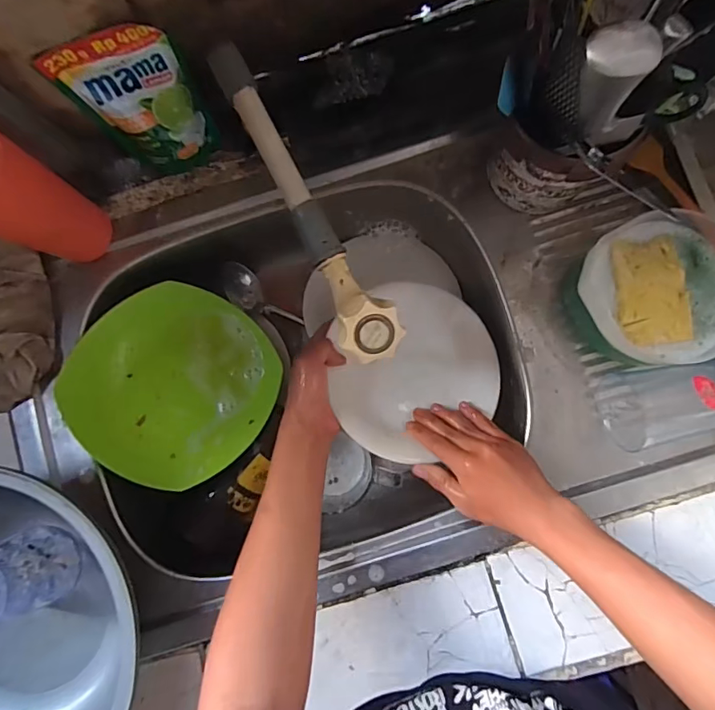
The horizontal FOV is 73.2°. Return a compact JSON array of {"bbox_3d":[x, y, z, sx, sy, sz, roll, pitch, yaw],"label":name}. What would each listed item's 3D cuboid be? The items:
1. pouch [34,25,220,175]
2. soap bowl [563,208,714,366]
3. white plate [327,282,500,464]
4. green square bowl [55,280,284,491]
[{"bbox_3d":[-0.207,-0.236,0.472,0.106,0.154,0.046,-21,83,-1],"label":"pouch"},{"bbox_3d":[0.295,-0.061,0.478,0.149,0.068,0.139,0,84,2],"label":"soap bowl"},{"bbox_3d":[0.065,0.015,0.525,0.177,0.036,0.189,0,84,2],"label":"white plate"},{"bbox_3d":[-0.205,0.031,0.547,0.208,0.060,0.217,45,75,-3],"label":"green square bowl"}]

